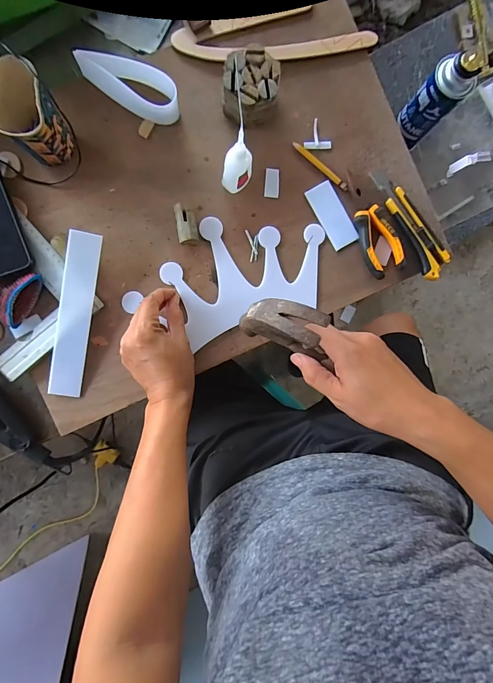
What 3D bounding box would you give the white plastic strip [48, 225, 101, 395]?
[{"bbox_3d":[-0.220,-0.032,0.448,0.041,0.006,0.208,10,97,-10],"label":"white plastic strip"}]

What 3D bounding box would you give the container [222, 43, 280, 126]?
[{"bbox_3d":[0.005,-0.329,0.457,0.067,0.052,0.080,1,90,-3],"label":"container"}]

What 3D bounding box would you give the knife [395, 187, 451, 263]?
[{"bbox_3d":[0.245,-0.162,0.487,0.021,0.010,0.123,-31,92,-3],"label":"knife"}]

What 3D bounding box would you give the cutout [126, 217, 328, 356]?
[{"bbox_3d":[-0.025,-0.089,0.476,0.276,0.008,0.150,-20,91,-3],"label":"cutout"}]

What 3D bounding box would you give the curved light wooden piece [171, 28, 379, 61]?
[{"bbox_3d":[0.040,-0.403,0.477,0.276,0.013,0.037,-2,90,-3],"label":"curved light wooden piece"}]

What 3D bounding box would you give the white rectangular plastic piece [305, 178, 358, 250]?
[{"bbox_3d":[0.122,-0.178,0.491,0.039,0.006,0.093,-28,92,-3],"label":"white rectangular plastic piece"}]

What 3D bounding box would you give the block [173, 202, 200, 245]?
[{"bbox_3d":[-0.079,-0.155,0.465,0.026,0.023,0.051,-8,91,-3],"label":"block"}]

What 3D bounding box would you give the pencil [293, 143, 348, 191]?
[{"bbox_3d":[0.103,-0.243,0.485,0.096,0.005,0.009,40,88,-3],"label":"pencil"}]

